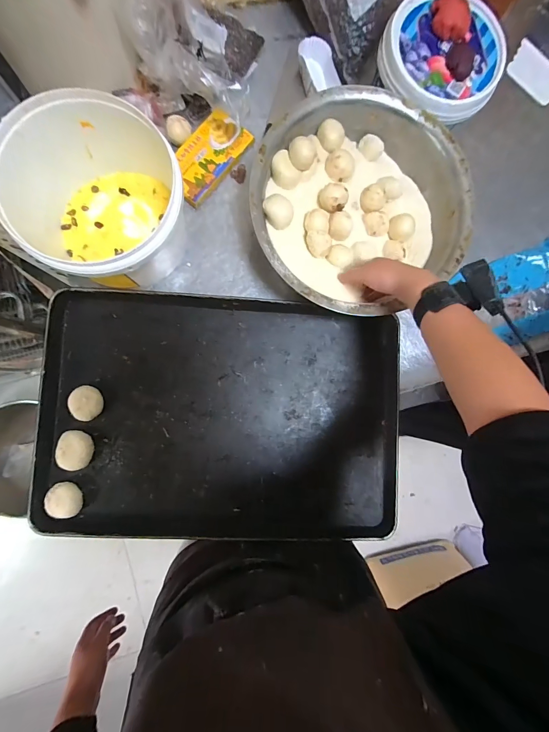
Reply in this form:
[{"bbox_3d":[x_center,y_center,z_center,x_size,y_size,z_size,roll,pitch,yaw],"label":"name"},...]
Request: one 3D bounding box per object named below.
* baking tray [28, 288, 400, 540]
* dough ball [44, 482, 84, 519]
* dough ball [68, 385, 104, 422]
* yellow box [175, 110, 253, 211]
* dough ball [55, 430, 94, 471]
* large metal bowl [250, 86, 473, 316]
[{"bbox_3d":[-0.085,0.086,0.548,0.599,0.035,0.410,3,86,-5],"label":"baking tray"},{"bbox_3d":[-0.346,0.222,0.518,0.048,0.023,0.058,-34,91,-7],"label":"dough ball"},{"bbox_3d":[-0.322,0.063,0.529,0.053,0.031,0.052,0,87,-6],"label":"dough ball"},{"bbox_3d":[-0.124,-0.383,0.580,0.087,0.027,0.167,40,84,-3],"label":"yellow box"},{"bbox_3d":[-0.338,0.142,0.527,0.058,0.024,0.060,0,87,-6],"label":"dough ball"},{"bbox_3d":[0.139,-0.267,0.553,0.344,0.109,0.345,0,87,-6],"label":"large metal bowl"}]

